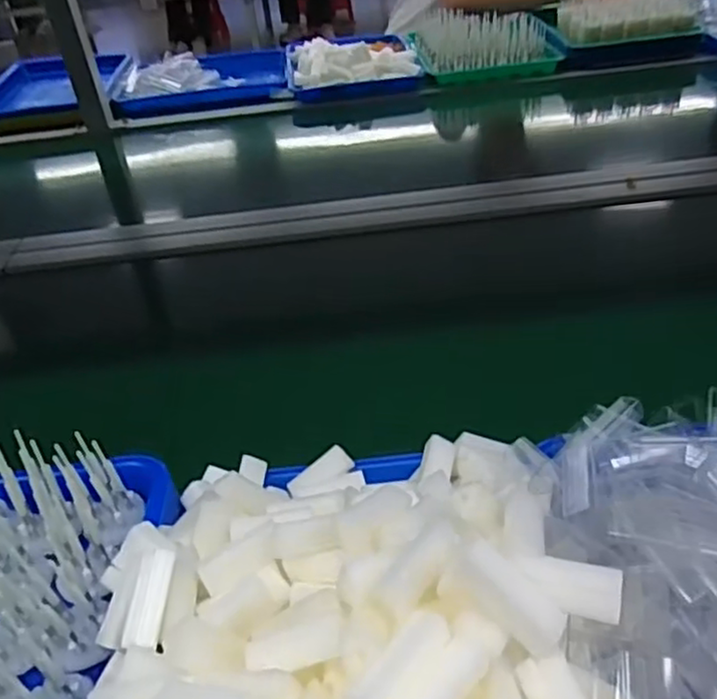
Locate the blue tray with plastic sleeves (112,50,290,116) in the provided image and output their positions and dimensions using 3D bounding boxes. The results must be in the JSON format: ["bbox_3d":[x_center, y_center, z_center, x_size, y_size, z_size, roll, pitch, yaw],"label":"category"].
[{"bbox_3d":[-0.303,-0.529,1.330,0.331,0.057,0.237,-6,38,1],"label":"blue tray with plastic sleeves"}]

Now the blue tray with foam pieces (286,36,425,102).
[{"bbox_3d":[-0.015,-0.563,1.306,0.249,0.056,0.255,-8,38,-1],"label":"blue tray with foam pieces"}]

